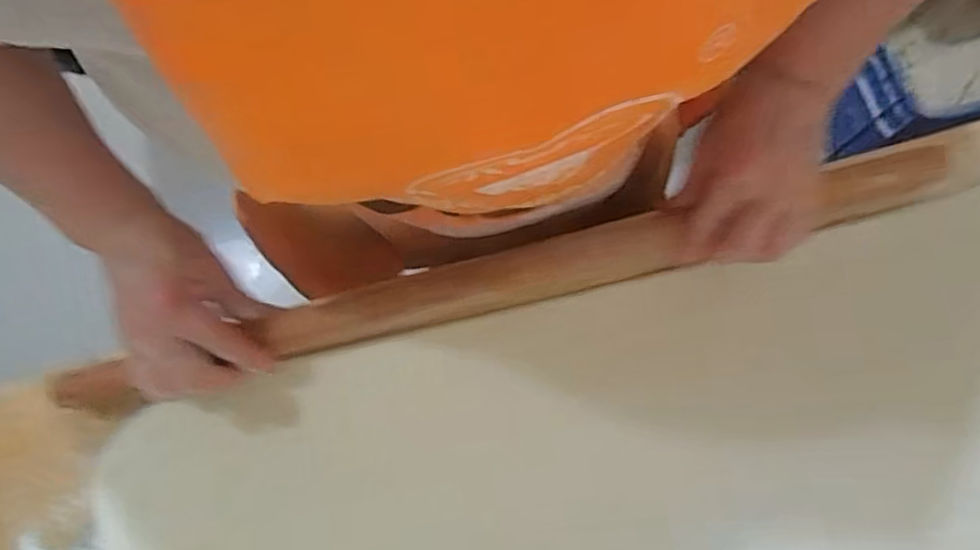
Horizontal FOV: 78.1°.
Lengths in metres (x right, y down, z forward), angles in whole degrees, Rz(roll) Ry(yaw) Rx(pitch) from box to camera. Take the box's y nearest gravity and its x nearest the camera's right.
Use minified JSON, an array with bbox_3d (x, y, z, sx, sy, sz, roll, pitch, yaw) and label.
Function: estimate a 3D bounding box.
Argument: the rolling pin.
[{"bbox_3d":[0.002,0.006,0.433,0.651,0.037,0.043,-15,74,3],"label":"rolling pin"}]

